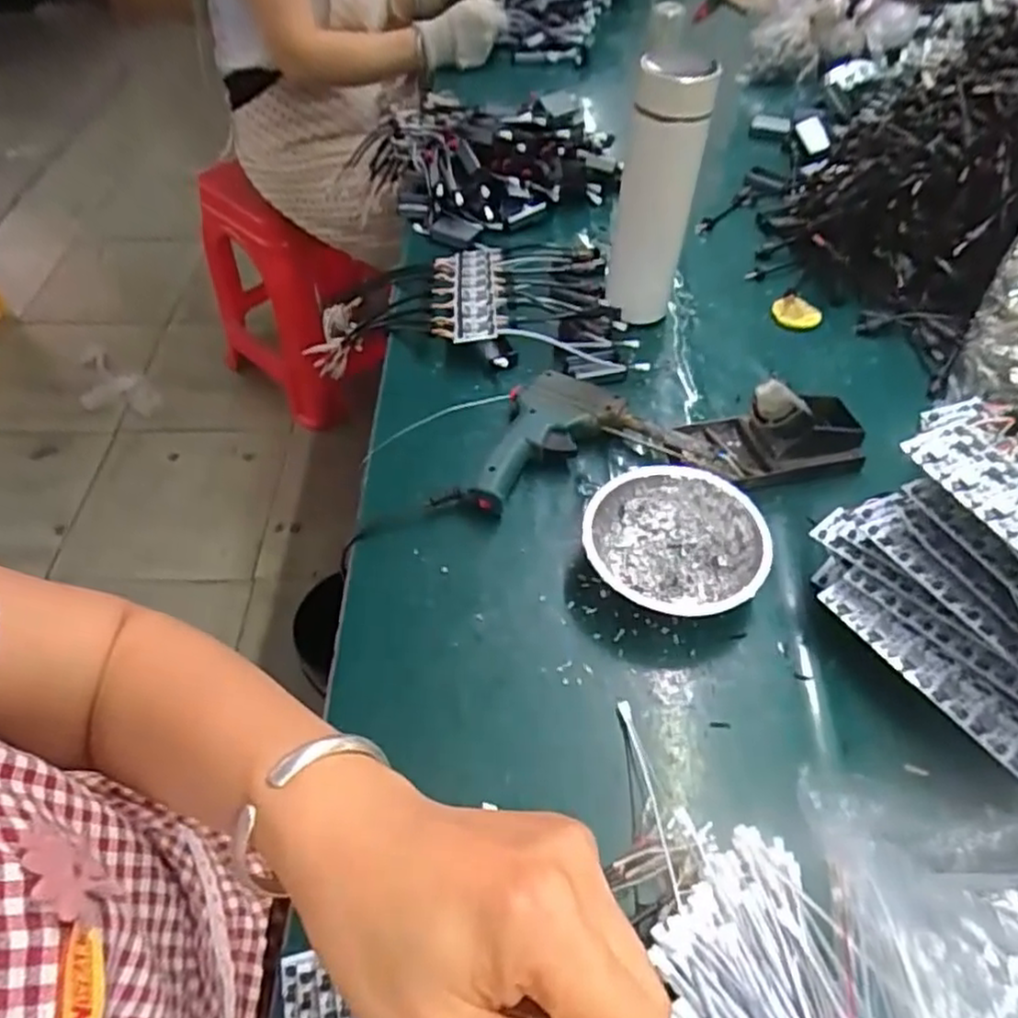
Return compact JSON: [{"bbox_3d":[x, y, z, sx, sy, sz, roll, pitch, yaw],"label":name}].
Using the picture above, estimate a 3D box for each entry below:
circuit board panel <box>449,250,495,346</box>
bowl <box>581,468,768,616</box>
[{"bbox_3d":[-0.035,-0.218,0.704,0.044,0.016,0.152,-3,51,-1],"label":"circuit board panel"},{"bbox_3d":[0.120,0.026,0.515,0.127,0.043,0.127,-1,51,1],"label":"bowl"}]

